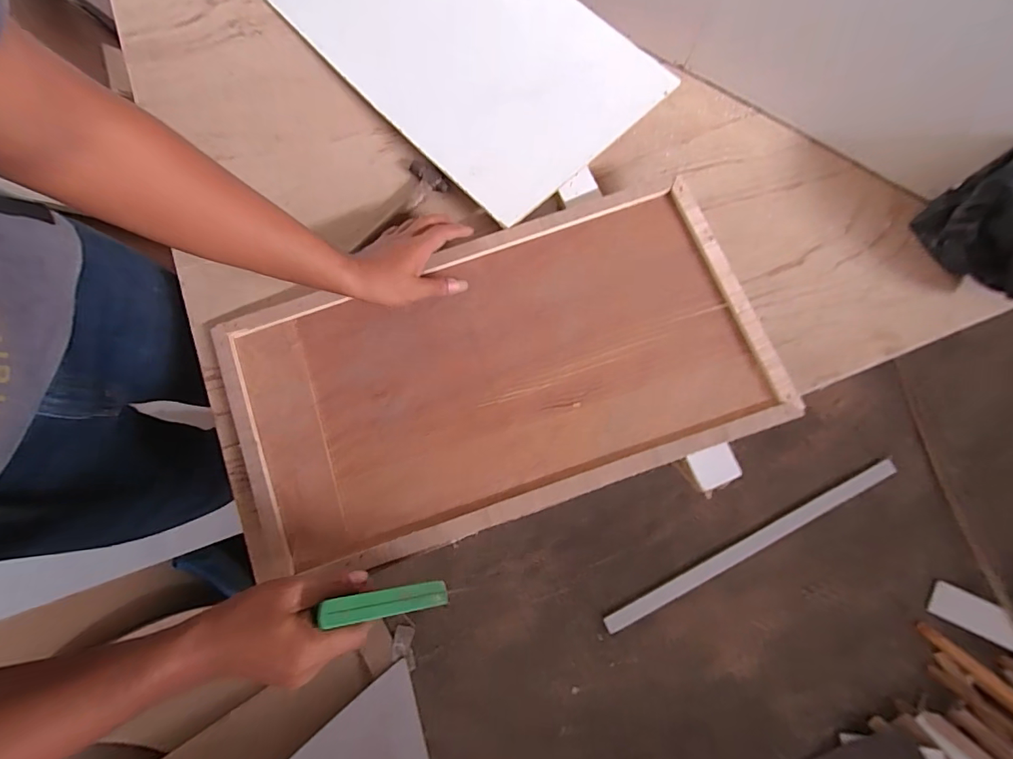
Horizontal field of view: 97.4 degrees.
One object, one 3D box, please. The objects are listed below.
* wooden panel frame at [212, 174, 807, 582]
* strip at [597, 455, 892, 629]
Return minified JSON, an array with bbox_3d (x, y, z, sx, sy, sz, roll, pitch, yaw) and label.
[{"bbox_3d":[-0.018,-0.004,0.535,0.625,0.048,0.330,-18,77,-6],"label":"wooden panel frame"},{"bbox_3d":[0.703,0.461,1.253,0.964,0.030,0.041,-25,78,-7],"label":"strip"}]

